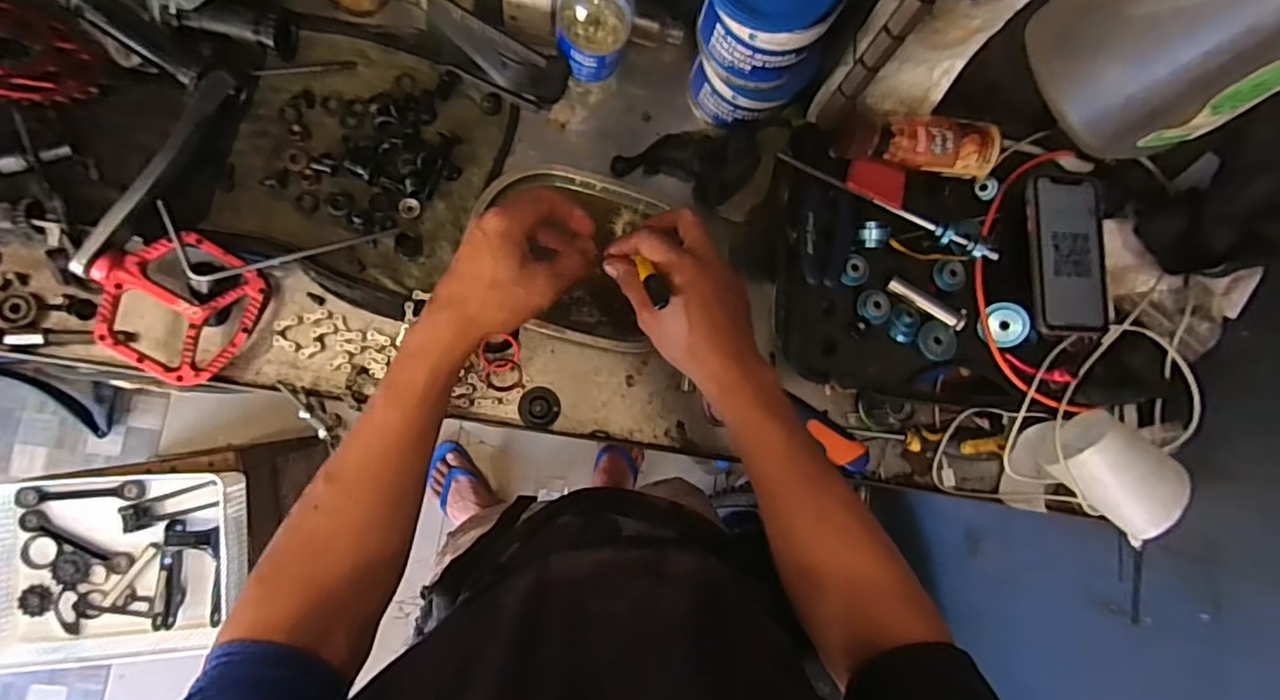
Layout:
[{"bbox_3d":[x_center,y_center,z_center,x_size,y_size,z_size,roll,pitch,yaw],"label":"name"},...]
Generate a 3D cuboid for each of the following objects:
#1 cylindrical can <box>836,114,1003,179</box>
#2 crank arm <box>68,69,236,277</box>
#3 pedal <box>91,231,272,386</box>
[{"bbox_3d":[0.256,-0.190,0.567,0.146,0.045,0.049,4,86,-8],"label":"cylindrical can"},{"bbox_3d":[-0.393,-0.148,0.500,0.021,0.041,0.196,24,83,-6],"label":"crank arm"},{"bbox_3d":[-0.380,-0.038,0.503,0.112,0.017,0.113,36,78,-20],"label":"pedal"}]

